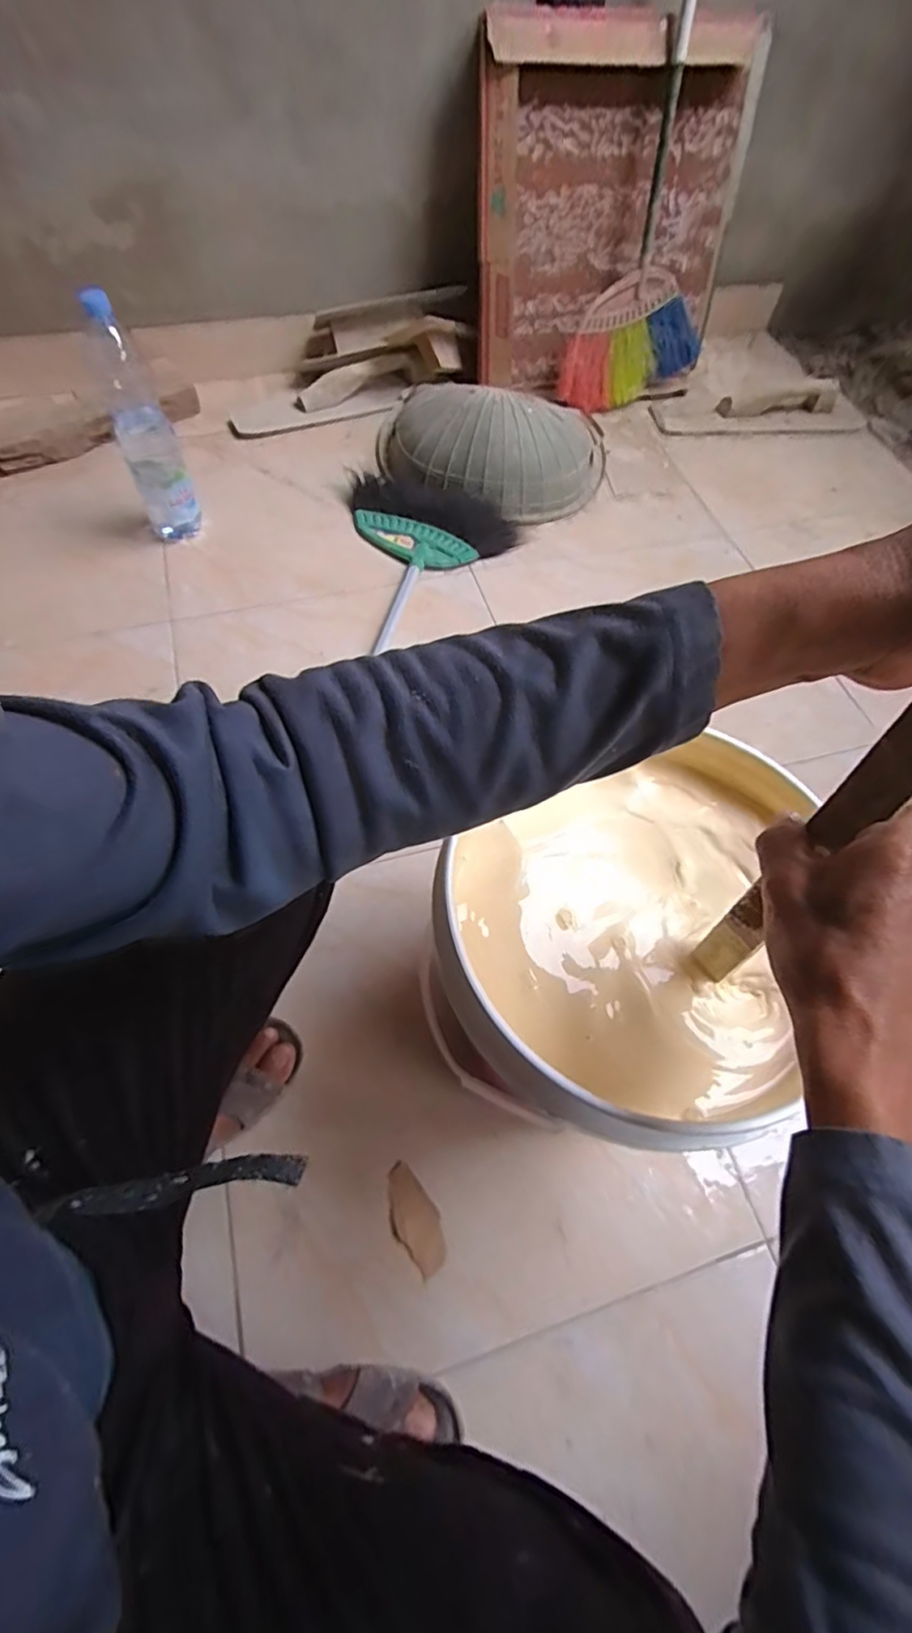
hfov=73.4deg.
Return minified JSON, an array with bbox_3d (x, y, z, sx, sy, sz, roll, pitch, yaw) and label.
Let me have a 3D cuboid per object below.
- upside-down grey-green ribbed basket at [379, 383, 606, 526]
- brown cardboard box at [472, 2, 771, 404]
[{"bbox_3d":[0.067,-0.696,1.103,0.420,0.135,0.324,9,61,2],"label":"upside-down grey-green ribbed basket"},{"bbox_3d":[0.298,-1.135,1.169,0.525,0.492,0.063,-11,40,-11],"label":"brown cardboard box"}]

